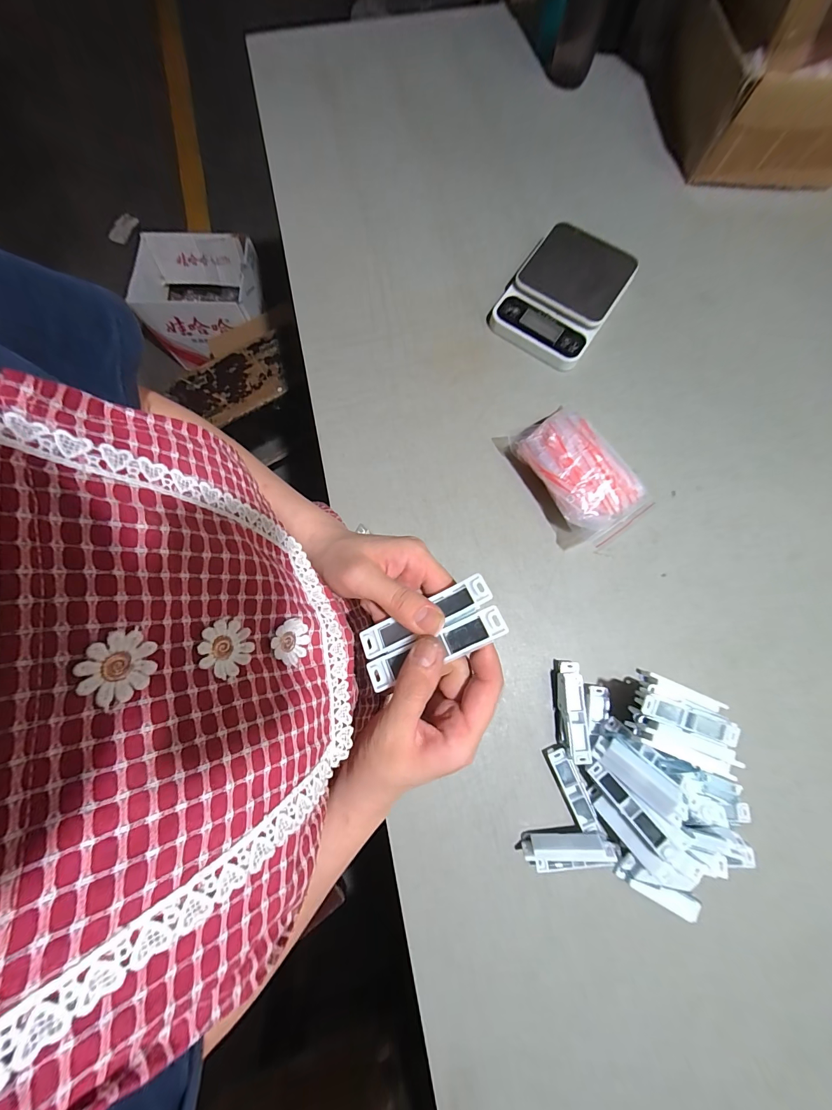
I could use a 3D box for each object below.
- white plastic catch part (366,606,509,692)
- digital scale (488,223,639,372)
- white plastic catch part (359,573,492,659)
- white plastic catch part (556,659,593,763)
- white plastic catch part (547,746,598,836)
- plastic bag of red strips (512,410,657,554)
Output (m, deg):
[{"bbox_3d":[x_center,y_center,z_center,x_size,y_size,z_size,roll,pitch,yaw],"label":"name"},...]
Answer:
[{"bbox_3d":[0.014,0.062,0.238,0.095,0.012,0.022,-23,79,3],"label":"white plastic catch part"},{"bbox_3d":[0.222,-0.396,0.543,0.154,0.045,0.205,34,79,6],"label":"digital scale"},{"bbox_3d":[0.006,0.043,0.246,0.095,0.013,0.023,-25,79,4],"label":"white plastic catch part"},{"bbox_3d":[0.187,0.187,0.428,0.029,0.028,0.108,0,78,-1],"label":"white plastic catch part"},{"bbox_3d":[0.185,0.272,0.415,0.026,0.016,0.090,-22,79,-6],"label":"white plastic catch part"},{"bbox_3d":[0.208,-0.108,0.470,0.106,0.064,0.191,-34,81,-8],"label":"plastic bag of red strips"}]

